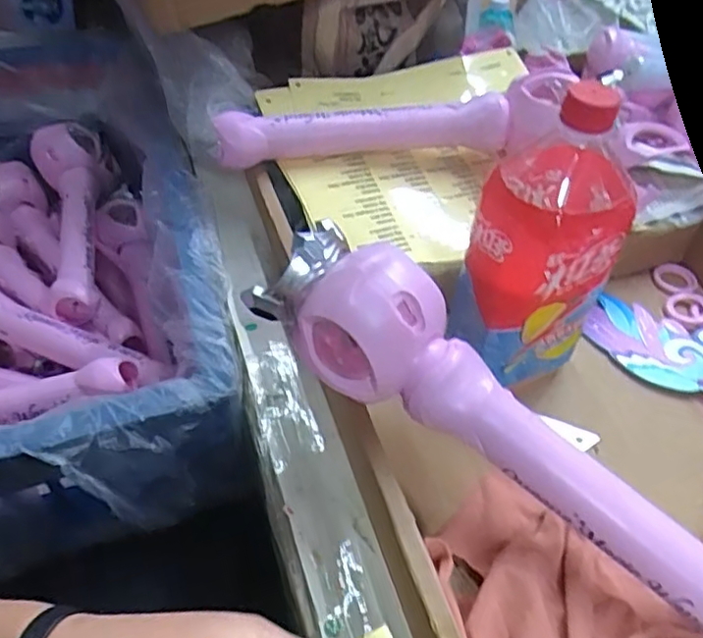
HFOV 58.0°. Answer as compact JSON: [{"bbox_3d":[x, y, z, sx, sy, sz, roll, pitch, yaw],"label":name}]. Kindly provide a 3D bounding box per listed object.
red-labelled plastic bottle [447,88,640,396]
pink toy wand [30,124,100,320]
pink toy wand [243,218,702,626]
[{"bbox_3d":[0.128,-0.049,0.430,0.091,0.213,0.099,21,49,16],"label":"red-labelled plastic bottle"},{"bbox_3d":[-0.320,-0.125,0.729,0.084,0.056,0.311,-13,49,-14],"label":"pink toy wand"},{"bbox_3d":[0.104,0.072,0.348,0.351,0.070,0.062,38,54,6],"label":"pink toy wand"}]

